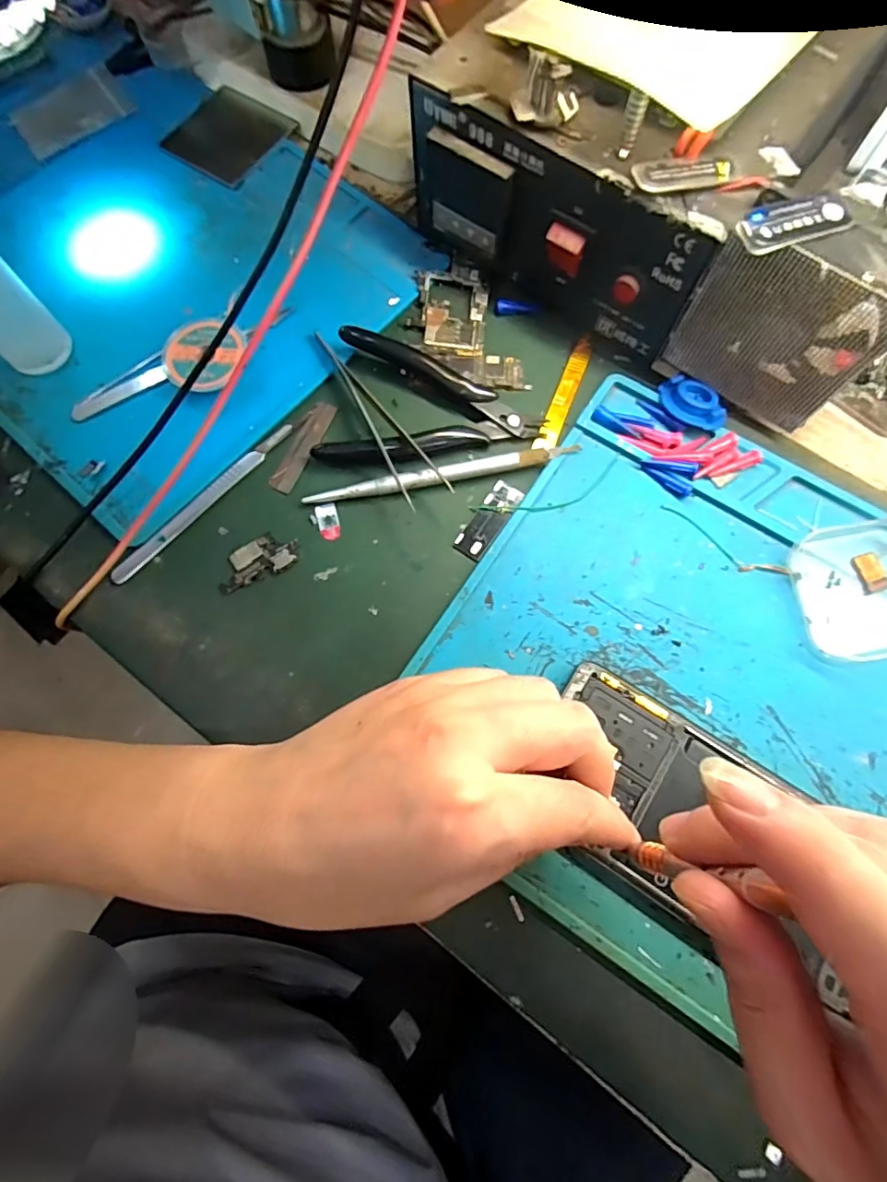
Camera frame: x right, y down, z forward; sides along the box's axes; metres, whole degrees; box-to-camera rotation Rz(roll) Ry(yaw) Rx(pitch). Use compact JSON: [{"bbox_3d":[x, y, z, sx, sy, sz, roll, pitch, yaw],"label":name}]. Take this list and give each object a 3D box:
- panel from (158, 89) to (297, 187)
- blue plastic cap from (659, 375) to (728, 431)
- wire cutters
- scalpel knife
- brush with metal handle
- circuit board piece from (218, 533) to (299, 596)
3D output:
[{"bbox_3d":[-0.142,-0.299,0.353,0.074,0.004,0.064,34,82,14],"label":"panel"},{"bbox_3d":[0.132,-0.100,0.284,0.037,0.004,0.025,41,80,11],"label":"blue plastic cap"},{"bbox_3d":[-0.005,-0.104,0.290,0.118,0.012,0.073,4,75,2],"label":"wire cutters"},{"bbox_3d":[-0.125,-0.047,0.282,0.008,0.006,0.117,41,80,11],"label":"scalpel knife"},{"bbox_3d":[0.000,-0.060,0.278,0.141,0.011,0.010,-11,75,-2],"label":"brush with metal handle"},{"bbox_3d":[-0.095,-0.016,0.272,0.042,0.004,0.021,-23,76,-5],"label":"circuit board piece"}]

